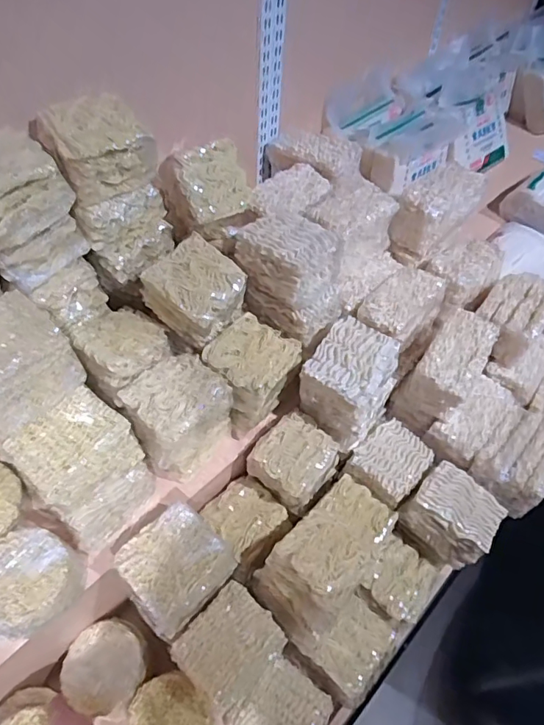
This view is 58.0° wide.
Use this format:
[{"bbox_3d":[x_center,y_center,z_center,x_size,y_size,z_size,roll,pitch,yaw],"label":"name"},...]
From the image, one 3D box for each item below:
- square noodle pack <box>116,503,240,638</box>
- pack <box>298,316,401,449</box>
[{"bbox_3d":[-0.127,0.269,0.650,0.127,0.052,0.116,-36,63,-26],"label":"square noodle pack"},{"bbox_3d":[0.121,0.037,0.783,0.111,0.160,0.123,30,57,18],"label":"pack"}]

